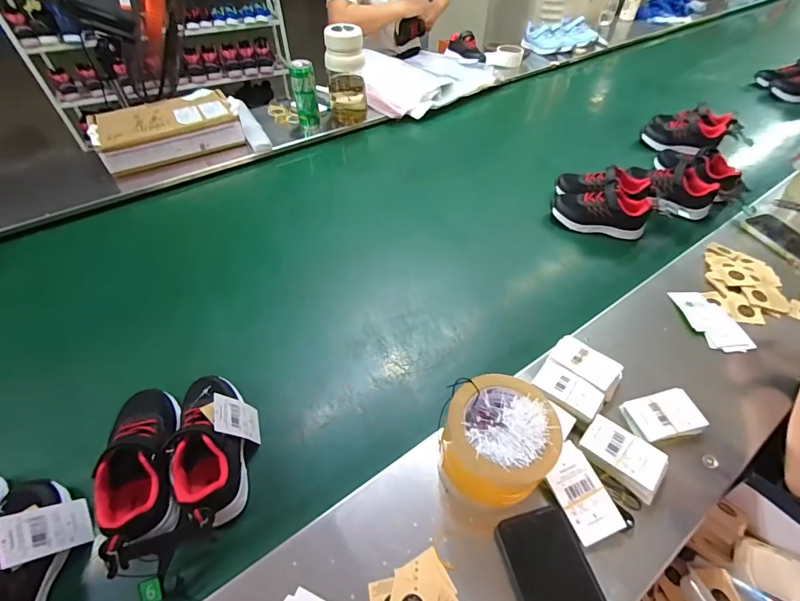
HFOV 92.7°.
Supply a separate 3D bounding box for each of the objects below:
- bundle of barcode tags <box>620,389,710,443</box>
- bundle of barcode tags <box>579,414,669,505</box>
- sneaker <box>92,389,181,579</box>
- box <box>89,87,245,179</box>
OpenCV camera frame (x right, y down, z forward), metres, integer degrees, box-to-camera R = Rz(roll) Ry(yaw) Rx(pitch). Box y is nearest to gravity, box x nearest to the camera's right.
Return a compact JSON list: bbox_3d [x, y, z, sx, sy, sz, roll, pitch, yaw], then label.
[{"bbox_3d":[0.326,0.143,0.472,0.080,0.023,0.053,-7,53,-11],"label":"bundle of barcode tags"},{"bbox_3d":[0.254,0.175,0.434,0.083,0.029,0.053,37,57,21],"label":"bundle of barcode tags"},{"bbox_3d":[-0.291,0.179,0.429,0.081,0.073,0.193,-14,55,-16],"label":"sneaker"},{"bbox_3d":[-0.519,-0.385,0.853,0.284,0.070,0.168,-29,60,-25],"label":"box"}]

